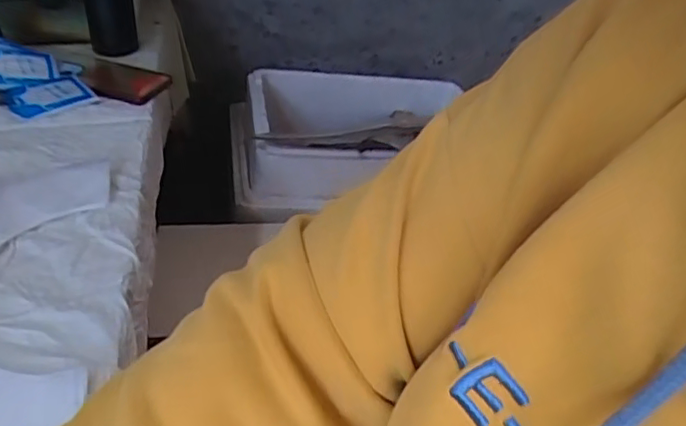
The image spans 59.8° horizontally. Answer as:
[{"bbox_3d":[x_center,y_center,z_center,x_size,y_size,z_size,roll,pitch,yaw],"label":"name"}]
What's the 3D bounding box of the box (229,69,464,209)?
[{"bbox_3d":[0.027,-0.145,1.056,0.435,0.123,0.294,-3,40,-8],"label":"box"}]

